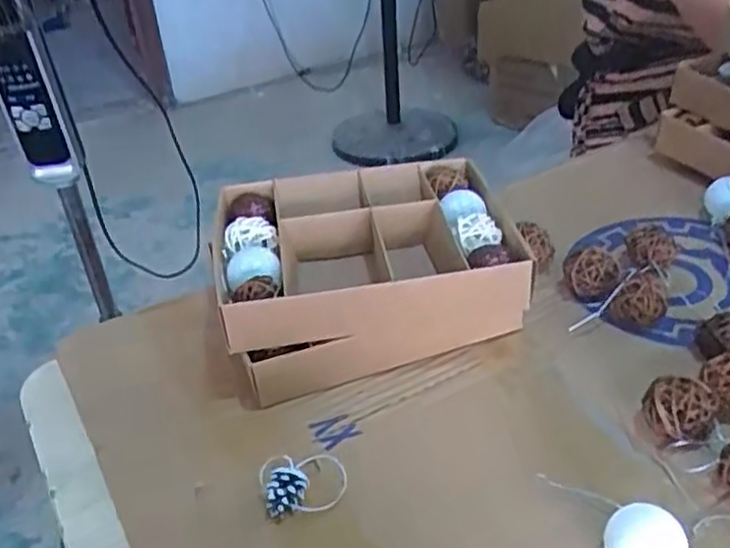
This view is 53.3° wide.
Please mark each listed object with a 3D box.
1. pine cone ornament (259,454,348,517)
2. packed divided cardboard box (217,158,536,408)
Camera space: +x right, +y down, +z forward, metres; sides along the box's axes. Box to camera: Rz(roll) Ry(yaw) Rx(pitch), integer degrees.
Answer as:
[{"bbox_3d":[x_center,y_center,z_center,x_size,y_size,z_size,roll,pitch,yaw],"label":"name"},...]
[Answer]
[{"bbox_3d":[-0.036,0.118,0.421,0.049,0.020,0.037,-10,35,-8],"label":"pine cone ornament"},{"bbox_3d":[0.000,-0.002,0.547,0.200,0.088,0.161,-9,35,-6],"label":"packed divided cardboard box"}]

